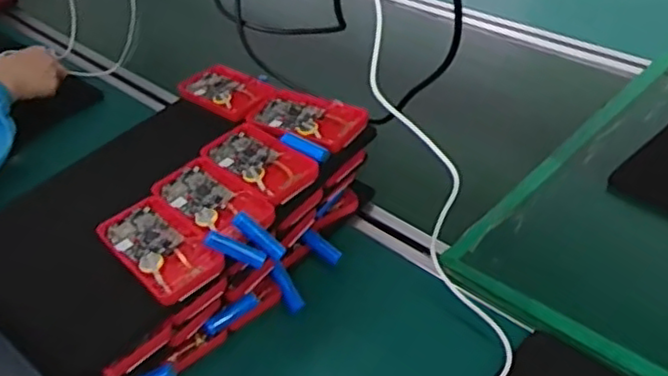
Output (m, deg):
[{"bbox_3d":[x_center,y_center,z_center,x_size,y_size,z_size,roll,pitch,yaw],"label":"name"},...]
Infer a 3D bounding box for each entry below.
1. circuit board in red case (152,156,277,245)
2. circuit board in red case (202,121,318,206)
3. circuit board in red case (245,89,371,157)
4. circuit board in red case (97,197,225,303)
[{"bbox_3d":[-0.108,0.012,0.599,0.060,0.016,0.119,-35,47,-29],"label":"circuit board in red case"},{"bbox_3d":[-0.074,-0.027,0.633,0.061,0.012,0.126,-34,47,-28],"label":"circuit board in red case"},{"bbox_3d":[-0.028,-0.073,0.672,0.125,0.012,0.073,21,48,30],"label":"circuit board in red case"},{"bbox_3d":[-0.148,0.050,0.566,0.067,0.012,0.119,-35,47,-28],"label":"circuit board in red case"}]

